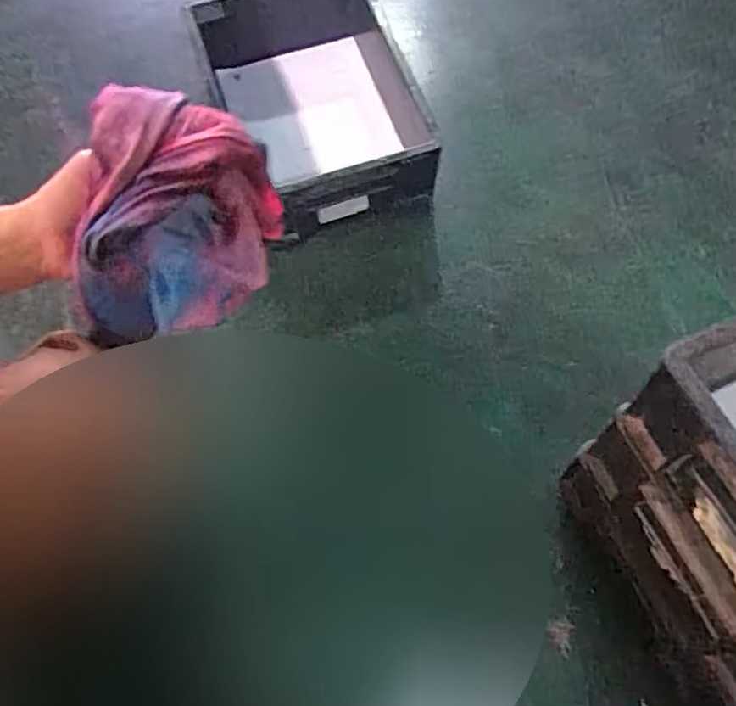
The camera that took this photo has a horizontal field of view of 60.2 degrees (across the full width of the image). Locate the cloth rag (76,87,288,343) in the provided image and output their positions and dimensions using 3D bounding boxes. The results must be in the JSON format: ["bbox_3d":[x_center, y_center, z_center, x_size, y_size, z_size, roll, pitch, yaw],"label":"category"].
[{"bbox_3d":[-0.129,-0.087,0.441,0.109,0.103,0.149,6,70,3],"label":"cloth rag"}]

